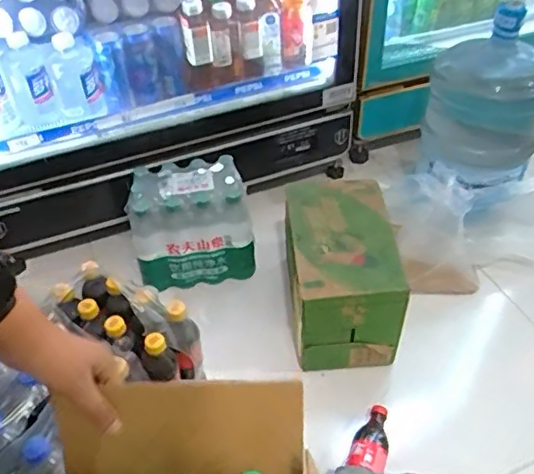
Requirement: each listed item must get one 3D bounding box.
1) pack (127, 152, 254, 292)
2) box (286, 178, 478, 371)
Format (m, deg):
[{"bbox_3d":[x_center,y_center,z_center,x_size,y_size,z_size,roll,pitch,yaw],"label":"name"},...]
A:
[{"bbox_3d":[-0.162,-0.031,1.213,0.243,0.213,0.167,-7,44,-5],"label":"pack"},{"bbox_3d":[0.129,0.068,1.088,0.206,0.199,0.305,-3,44,-1],"label":"box"}]

